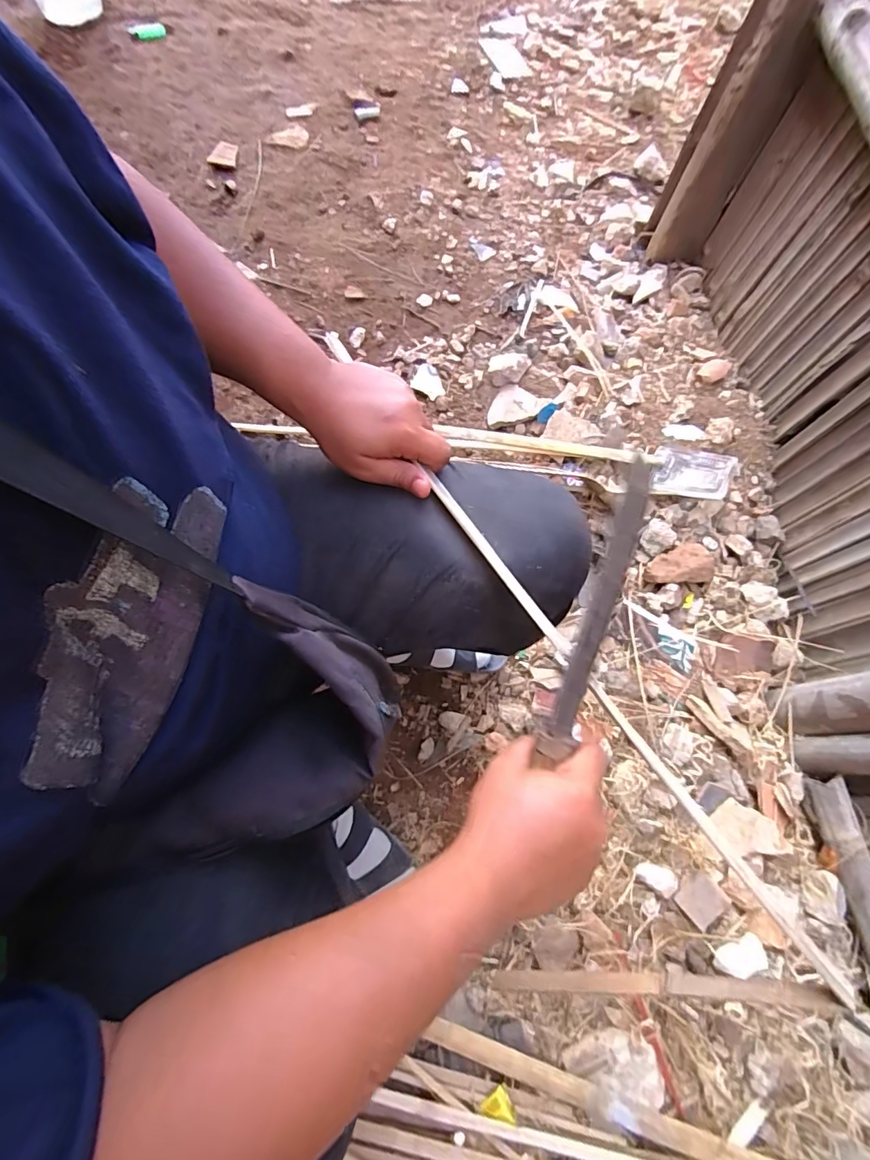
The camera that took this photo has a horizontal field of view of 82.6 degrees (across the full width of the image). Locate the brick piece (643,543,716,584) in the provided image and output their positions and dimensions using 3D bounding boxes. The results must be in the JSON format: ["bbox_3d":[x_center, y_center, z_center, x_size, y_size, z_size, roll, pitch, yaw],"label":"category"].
[{"bbox_3d":[0.400,-0.027,0.809,0.112,0.030,0.066,-5,73,-6],"label":"brick piece"}]

